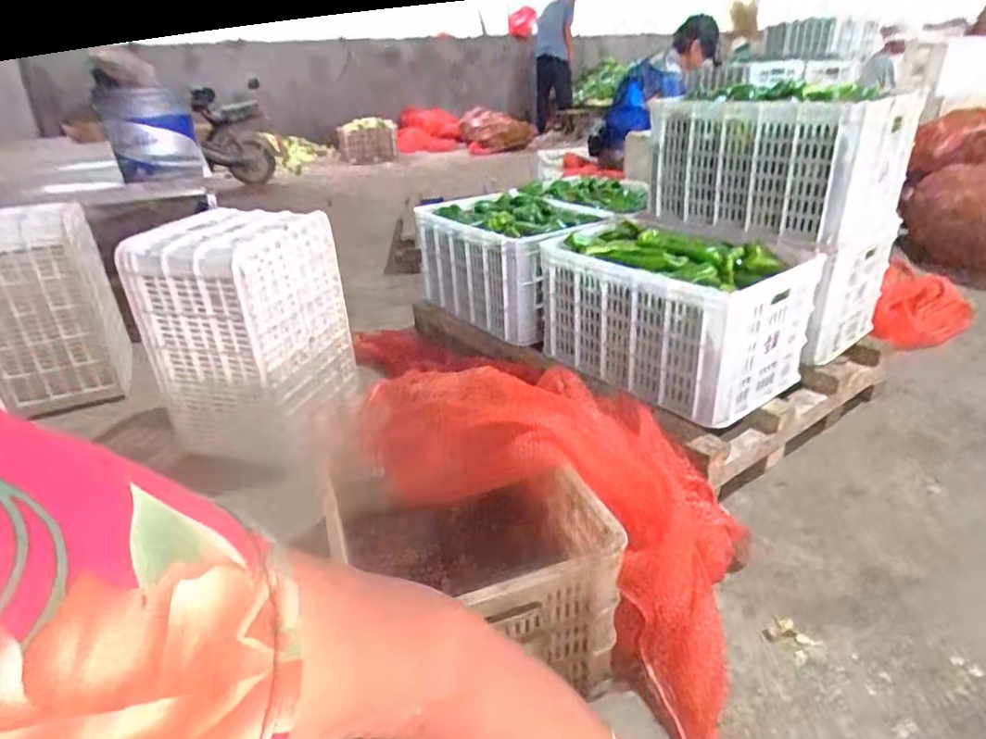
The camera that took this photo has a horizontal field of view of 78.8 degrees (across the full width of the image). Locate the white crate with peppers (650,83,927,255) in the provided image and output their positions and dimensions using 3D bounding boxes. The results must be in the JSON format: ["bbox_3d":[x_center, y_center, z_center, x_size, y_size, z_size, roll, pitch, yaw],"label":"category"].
[{"bbox_3d":[0.679,-0.533,1.507,0.324,0.313,0.576,-20,32,-30],"label":"white crate with peppers"}]

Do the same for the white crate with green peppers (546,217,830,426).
[{"bbox_3d":[0.396,-0.151,1.429,0.372,0.304,0.585,-22,33,-33],"label":"white crate with green peppers"}]

